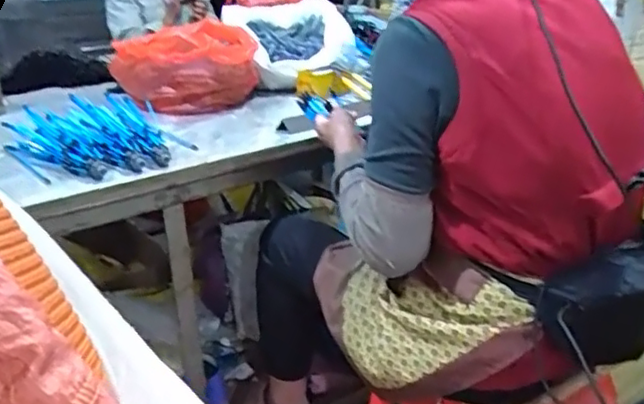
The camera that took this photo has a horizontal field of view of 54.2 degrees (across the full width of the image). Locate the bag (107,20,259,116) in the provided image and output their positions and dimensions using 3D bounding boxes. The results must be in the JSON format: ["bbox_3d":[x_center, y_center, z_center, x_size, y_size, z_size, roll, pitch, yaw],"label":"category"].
[{"bbox_3d":[-0.292,-0.295,1.363,0.309,0.170,0.214,-10,26,-14],"label":"bag"}]

